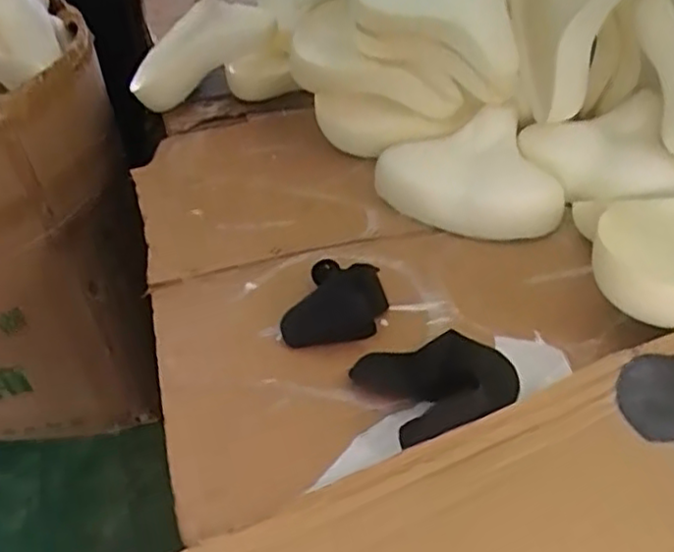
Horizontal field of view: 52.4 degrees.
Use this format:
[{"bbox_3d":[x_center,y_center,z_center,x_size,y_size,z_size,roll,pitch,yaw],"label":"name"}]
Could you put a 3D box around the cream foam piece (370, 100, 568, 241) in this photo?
[{"bbox_3d":[0.183,-0.141,0.989,0.250,0.122,0.126,1,41,1],"label":"cream foam piece"}]

